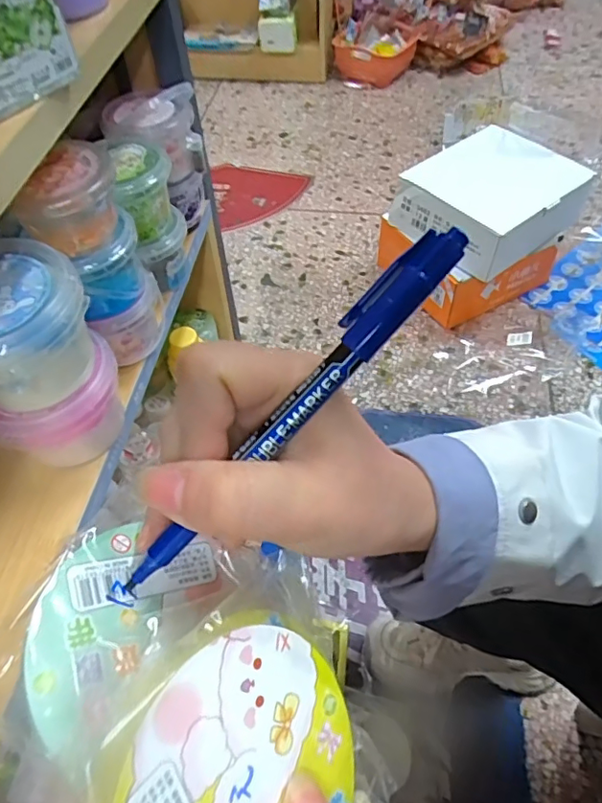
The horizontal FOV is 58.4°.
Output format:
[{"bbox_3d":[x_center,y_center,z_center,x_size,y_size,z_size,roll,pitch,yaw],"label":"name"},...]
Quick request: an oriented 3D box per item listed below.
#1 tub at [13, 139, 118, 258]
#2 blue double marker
[{"bbox_3d":[-0.179,-0.156,0.432,0.062,0.062,0.081,3,54,4],"label":"tub"},{"bbox_3d":[-0.006,0.006,0.168,0.151,0.008,0.018,-48,60,7],"label":"blue double marker"}]

